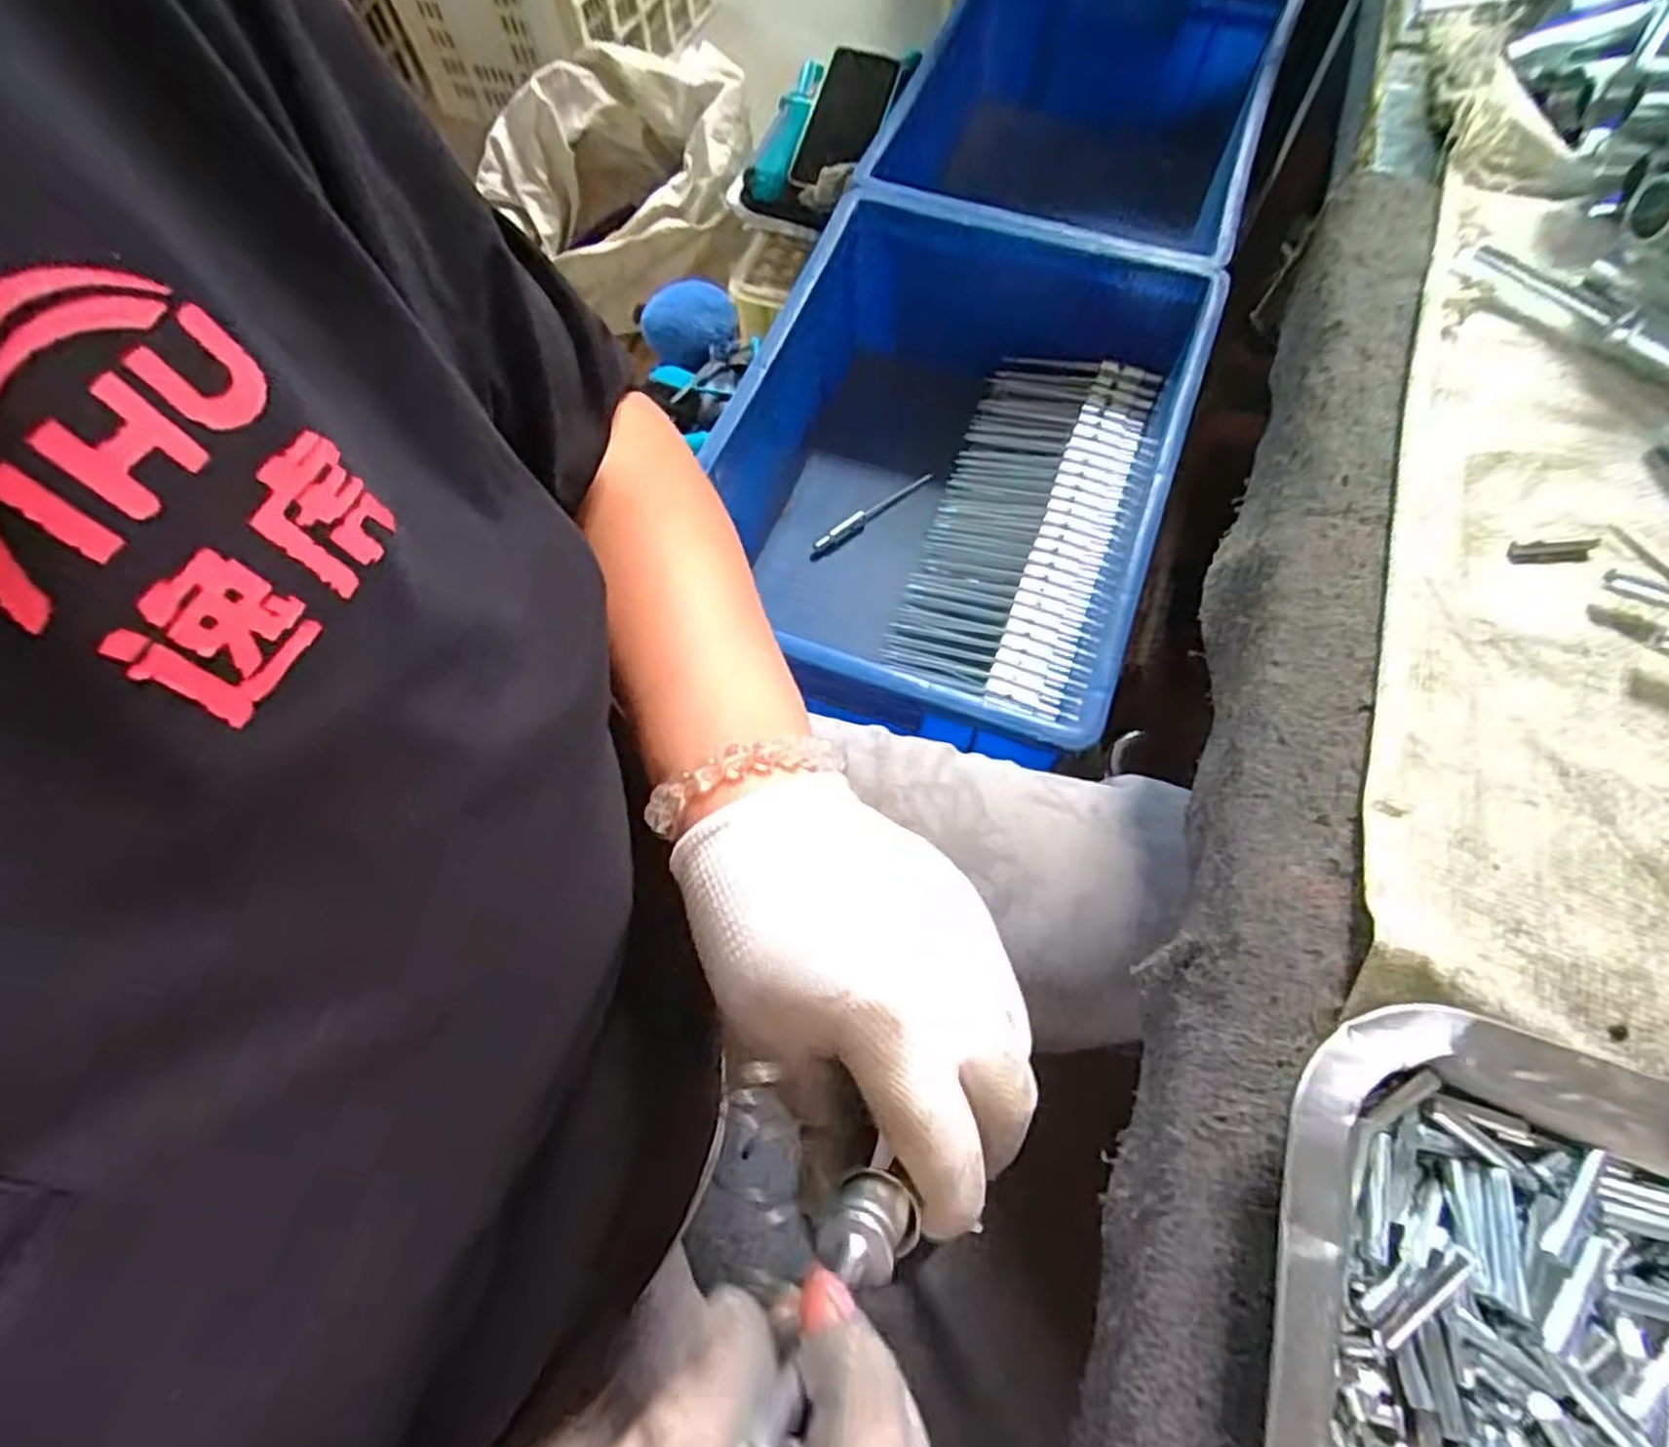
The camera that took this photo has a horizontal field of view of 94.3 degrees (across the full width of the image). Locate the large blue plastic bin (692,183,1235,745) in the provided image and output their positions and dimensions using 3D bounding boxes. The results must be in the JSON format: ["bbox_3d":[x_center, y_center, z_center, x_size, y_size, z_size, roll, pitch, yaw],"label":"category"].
[{"bbox_3d":[0.083,-0.176,0.573,0.290,0.135,0.399,19,68,12],"label":"large blue plastic bin"}]

